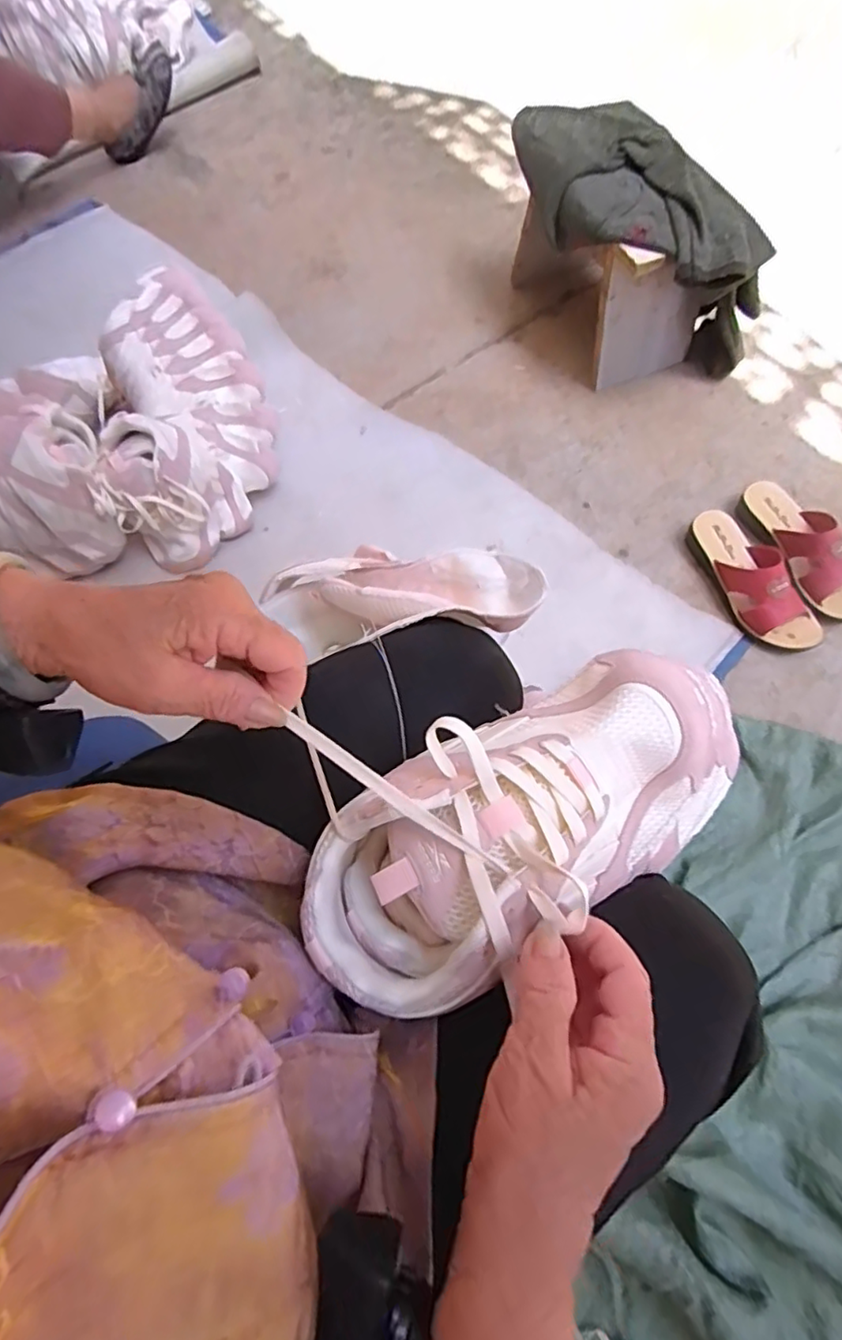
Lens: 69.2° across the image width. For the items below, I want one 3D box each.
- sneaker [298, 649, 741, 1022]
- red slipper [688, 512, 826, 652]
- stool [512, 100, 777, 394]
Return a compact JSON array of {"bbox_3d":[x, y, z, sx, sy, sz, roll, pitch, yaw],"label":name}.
[{"bbox_3d":[0.063,0.081,0.335,0.262,0.105,0.110,-28,70,-11],"label":"sneaker"},{"bbox_3d":[0.450,-0.129,0.825,0.082,0.077,0.229,-24,69,-7],"label":"red slipper"},{"bbox_3d":[0.311,-0.656,0.958,0.228,0.246,0.411,-26,69,-7],"label":"stool"}]

